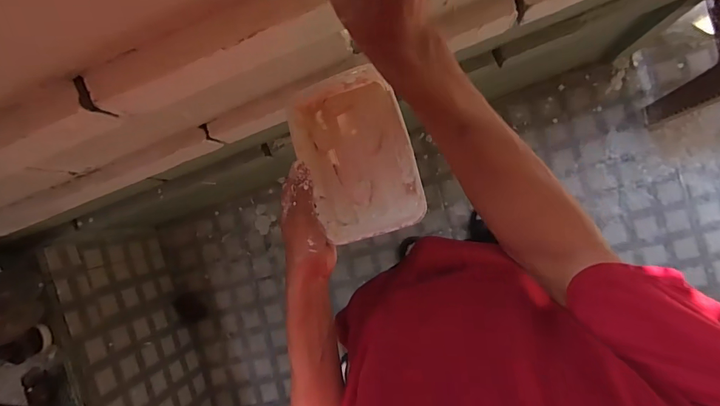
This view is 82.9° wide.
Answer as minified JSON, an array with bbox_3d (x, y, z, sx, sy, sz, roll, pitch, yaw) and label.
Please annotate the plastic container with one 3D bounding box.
[{"bbox_3d":[-0.003,-0.049,0.436,0.113,0.050,0.165,-18,91,9],"label":"plastic container"}]

